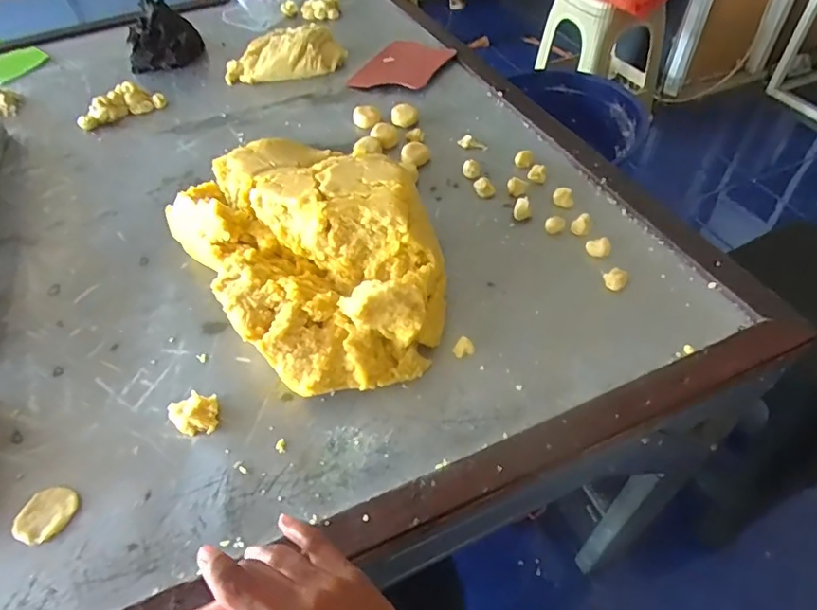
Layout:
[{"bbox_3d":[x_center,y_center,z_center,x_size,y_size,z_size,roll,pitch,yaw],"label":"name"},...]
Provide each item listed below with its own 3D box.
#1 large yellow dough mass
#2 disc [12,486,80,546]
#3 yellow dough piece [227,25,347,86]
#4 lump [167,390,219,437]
[{"bbox_3d":[-0.108,-0.070,0.573,0.217,0.113,0.348,-30,54,-20],"label":"large yellow dough mass"},{"bbox_3d":[-0.305,0.175,0.449,0.044,0.006,0.047,-2,50,2],"label":"disc"},{"bbox_3d":[-0.217,-0.443,0.936,0.204,0.054,0.098,-9,50,-4],"label":"yellow dough piece"},{"bbox_3d":[-0.200,0.102,0.500,0.043,0.022,0.036,-6,50,-1],"label":"lump"}]

